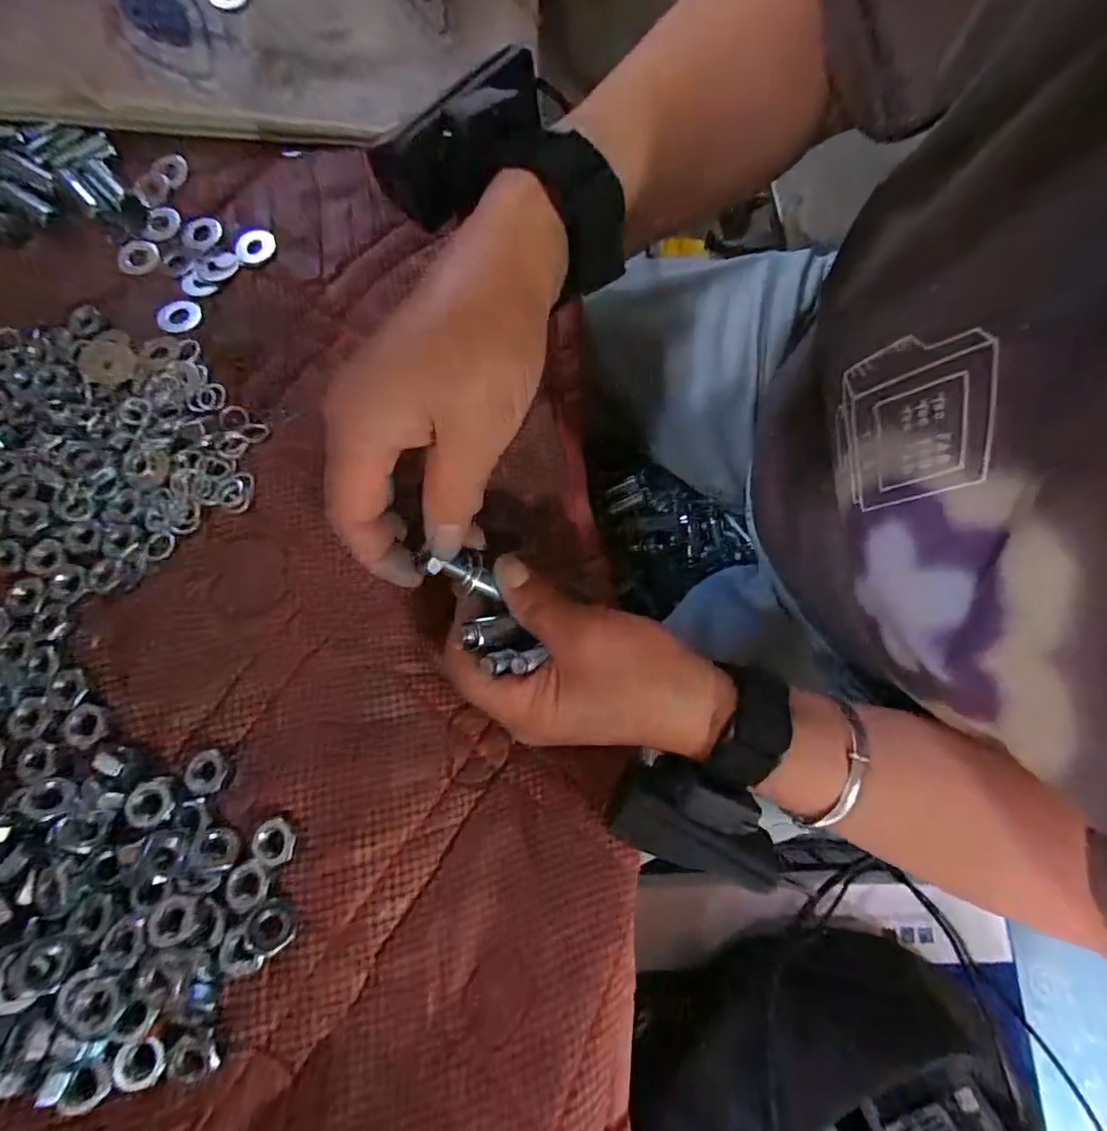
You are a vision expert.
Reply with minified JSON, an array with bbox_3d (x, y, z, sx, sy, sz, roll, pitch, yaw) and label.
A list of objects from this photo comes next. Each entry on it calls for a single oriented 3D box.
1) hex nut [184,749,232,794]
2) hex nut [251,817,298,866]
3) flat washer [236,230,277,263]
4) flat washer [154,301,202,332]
[{"bbox_3d":[-0.139,0.082,0.222,0.016,0.004,0.016,-2,75,-3],"label":"hex nut"},{"bbox_3d":[-0.106,0.105,0.210,0.015,0.006,0.016,-40,80,-12],"label":"hex nut"},{"bbox_3d":[-0.158,-0.170,0.294,0.021,0.004,0.018,-29,78,-9],"label":"flat washer"},{"bbox_3d":[-0.191,-0.128,0.283,0.016,0.004,0.020,39,77,8],"label":"flat washer"}]

